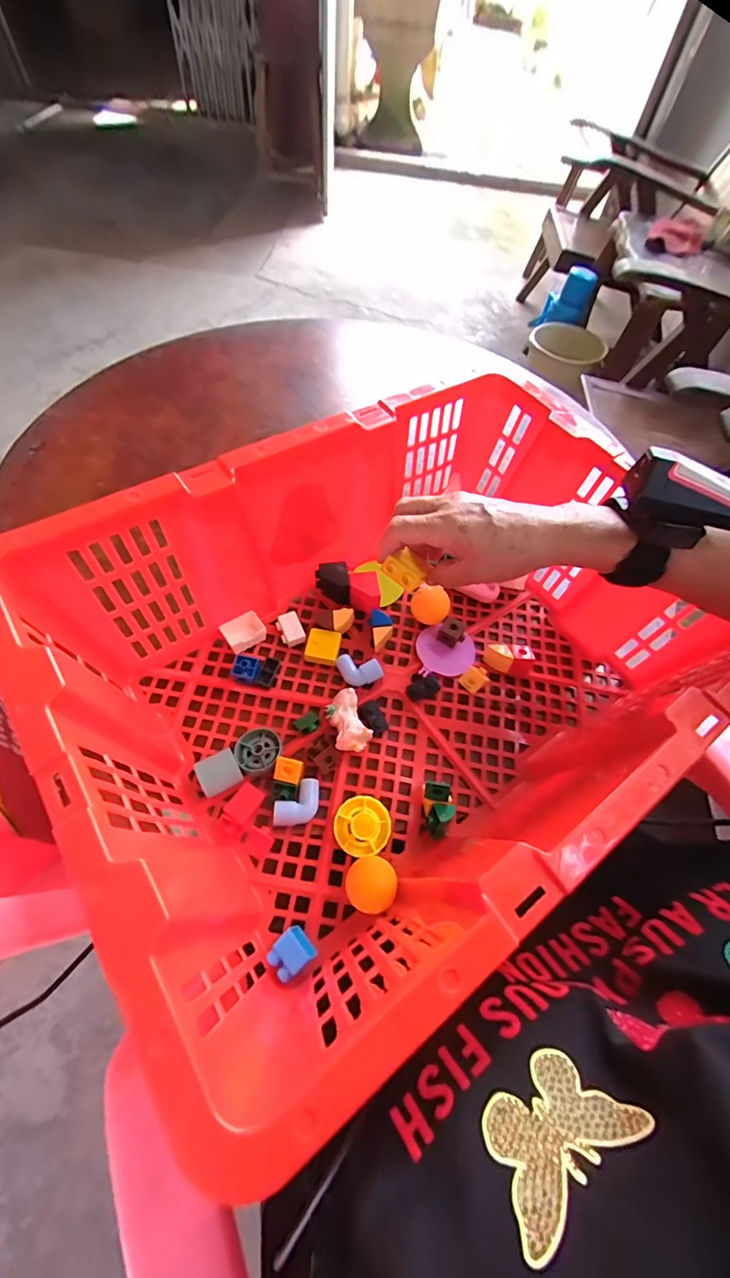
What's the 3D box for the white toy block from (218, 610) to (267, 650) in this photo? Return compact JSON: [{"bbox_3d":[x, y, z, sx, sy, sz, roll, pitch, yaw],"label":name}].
[{"bbox_3d":[-0.115,-0.006,0.435,0.038,0.020,0.029,-35,68,-22],"label":"white toy block"}]

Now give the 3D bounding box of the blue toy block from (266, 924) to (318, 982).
[{"bbox_3d":[-0.051,0.215,0.311,0.027,0.024,0.024,-38,69,-23],"label":"blue toy block"}]

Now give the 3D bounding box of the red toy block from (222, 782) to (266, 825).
[{"bbox_3d":[-0.095,0.132,0.361,0.020,0.014,0.028,35,63,15],"label":"red toy block"}]

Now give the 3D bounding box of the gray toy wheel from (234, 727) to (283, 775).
[{"bbox_3d":[-0.091,0.095,0.386,0.038,0.015,0.039,2,60,-3],"label":"gray toy wheel"}]

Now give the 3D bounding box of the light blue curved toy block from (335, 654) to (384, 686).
[{"bbox_3d":[-0.006,0.031,0.427,0.045,0.015,0.026,14,60,4],"label":"light blue curved toy block"}]

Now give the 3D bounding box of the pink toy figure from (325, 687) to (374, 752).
[{"bbox_3d":[-0.015,0.071,0.393,0.031,0.032,0.054,-12,62,-12],"label":"pink toy figure"}]

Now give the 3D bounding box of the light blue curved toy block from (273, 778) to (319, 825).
[{"bbox_3d":[-0.055,0.132,0.366,0.034,0.015,0.035,1,60,-4],"label":"light blue curved toy block"}]

